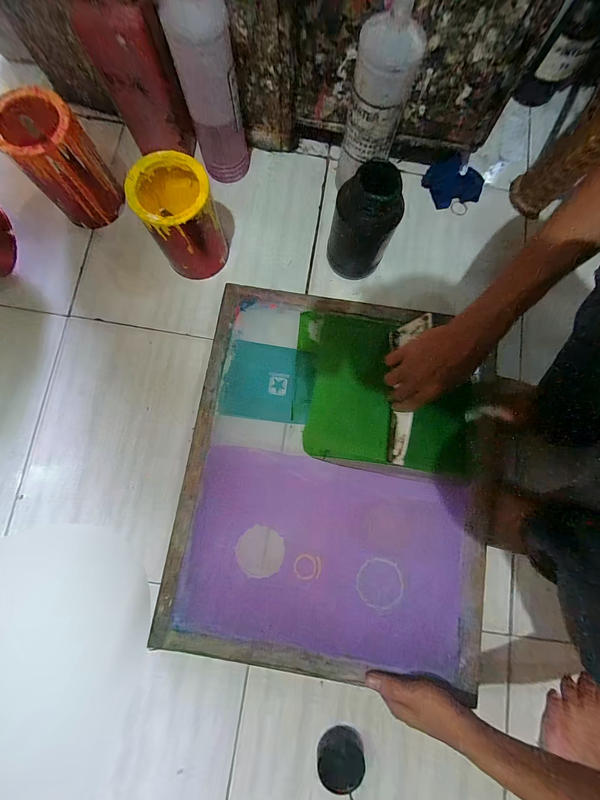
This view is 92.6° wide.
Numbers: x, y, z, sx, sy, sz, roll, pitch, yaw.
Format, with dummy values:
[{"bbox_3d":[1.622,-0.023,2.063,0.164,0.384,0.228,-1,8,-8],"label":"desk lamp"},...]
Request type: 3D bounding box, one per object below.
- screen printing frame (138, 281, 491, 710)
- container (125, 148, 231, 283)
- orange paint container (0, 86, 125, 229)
[{"bbox_3d":[0.055,0.107,0.430,0.441,0.030,0.531,9,79,3],"label":"screen printing frame"},{"bbox_3d":[-0.182,-0.278,0.452,0.108,0.137,0.116,-31,83,-6],"label":"container"},{"bbox_3d":[-0.369,-0.366,0.452,0.107,0.145,0.104,0,81,-3],"label":"orange paint container"}]

